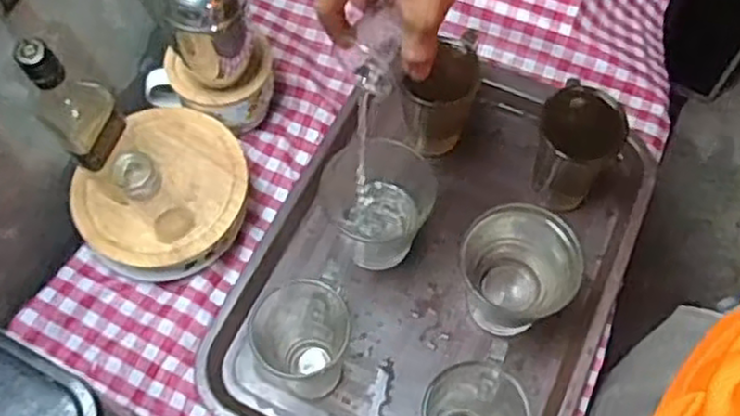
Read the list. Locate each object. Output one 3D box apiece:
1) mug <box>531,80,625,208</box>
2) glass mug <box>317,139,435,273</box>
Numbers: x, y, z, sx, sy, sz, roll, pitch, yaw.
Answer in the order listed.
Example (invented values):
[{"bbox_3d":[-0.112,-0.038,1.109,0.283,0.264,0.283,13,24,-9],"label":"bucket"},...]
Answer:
[{"bbox_3d":[0.182,-0.054,0.643,0.055,0.111,0.060,0,63,0],"label":"mug"},{"bbox_3d":[0.003,-0.008,0.644,0.100,0.090,0.082,29,67,14],"label":"glass mug"}]

